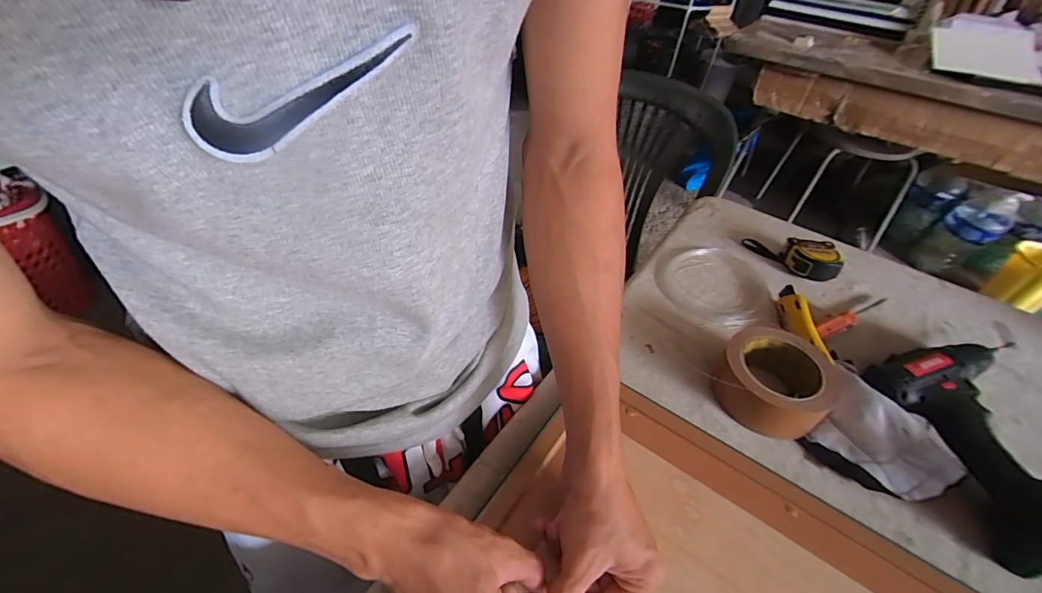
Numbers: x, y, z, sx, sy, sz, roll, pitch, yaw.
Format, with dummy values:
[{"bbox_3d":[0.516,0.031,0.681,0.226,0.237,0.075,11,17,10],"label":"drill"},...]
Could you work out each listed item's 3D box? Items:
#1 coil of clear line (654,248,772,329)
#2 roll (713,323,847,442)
[{"bbox_3d":[0.270,-0.017,0.617,0.159,0.013,0.160,2,43,-2],"label":"coil of clear line"},{"bbox_3d":[0.268,0.089,0.464,0.109,0.053,0.109,31,49,26],"label":"roll"}]

